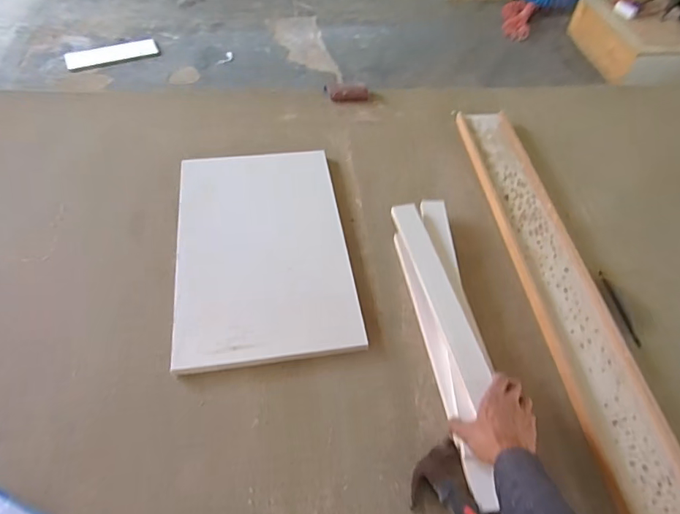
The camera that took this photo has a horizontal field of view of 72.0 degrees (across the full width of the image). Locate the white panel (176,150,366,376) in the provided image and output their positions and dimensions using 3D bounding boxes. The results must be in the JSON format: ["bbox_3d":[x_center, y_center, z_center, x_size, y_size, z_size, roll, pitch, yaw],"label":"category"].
[{"bbox_3d":[-0.147,-0.024,0.884,0.308,0.022,0.478,-6,53,-8],"label":"white panel"}]

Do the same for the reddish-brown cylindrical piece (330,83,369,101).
[{"bbox_3d":[0.022,-0.423,1.201,0.102,0.037,0.040,-5,53,-7],"label":"reddish-brown cylindrical piece"}]

